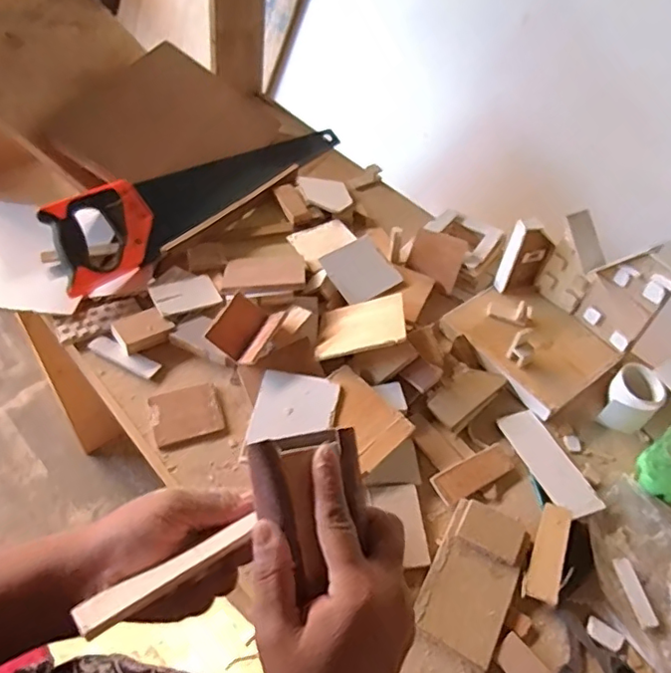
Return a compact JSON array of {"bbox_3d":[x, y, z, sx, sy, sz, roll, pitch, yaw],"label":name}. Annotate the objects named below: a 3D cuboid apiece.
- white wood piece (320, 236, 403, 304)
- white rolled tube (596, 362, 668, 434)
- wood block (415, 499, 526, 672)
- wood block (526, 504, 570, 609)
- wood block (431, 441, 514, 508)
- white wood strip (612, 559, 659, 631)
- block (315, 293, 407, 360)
[{"bbox_3d":[0.033,-0.087,0.751,0.081,0.004,0.082,-30,76,-13],"label":"white wood piece"},{"bbox_3d":[0.336,0.074,0.648,0.055,0.059,0.066,34,55,23],"label":"white rolled tube"},{"bbox_3d":[0.128,0.224,0.530,0.073,0.020,0.132,25,52,16],"label":"wood block"},{"bbox_3d":[0.205,0.207,0.544,0.029,0.004,0.093,13,57,21],"label":"wood block"},{"bbox_3d":[0.146,0.145,0.601,0.096,0.013,0.032,-23,55,-22],"label":"wood block"},{"bbox_3d":[0.285,0.242,0.540,0.017,0.006,0.063,-14,50,7],"label":"white wood strip"},{"bbox_3d":[0.030,-0.013,0.671,0.104,0.008,0.101,-15,31,12],"label":"block"}]

